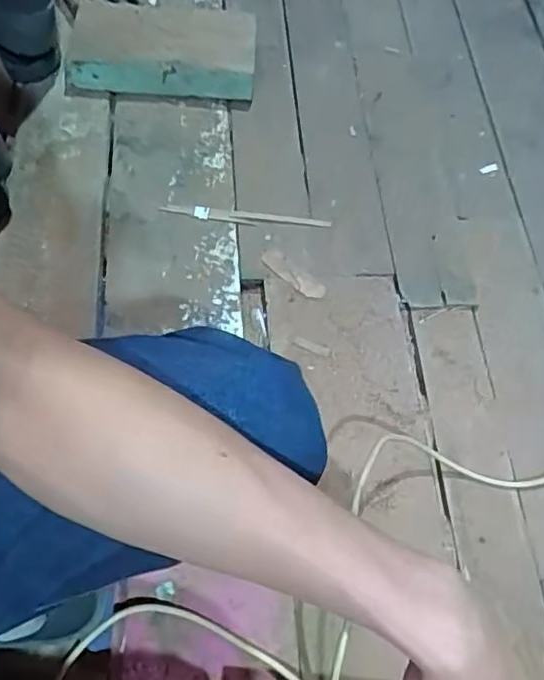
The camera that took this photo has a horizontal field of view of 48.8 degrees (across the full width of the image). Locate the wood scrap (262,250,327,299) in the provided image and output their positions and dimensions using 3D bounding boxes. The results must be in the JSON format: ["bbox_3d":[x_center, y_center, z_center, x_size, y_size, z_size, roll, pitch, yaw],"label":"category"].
[{"bbox_3d":[0.028,-0.088,0.807,0.098,0.010,0.030,39,67,15],"label":"wood scrap"}]

